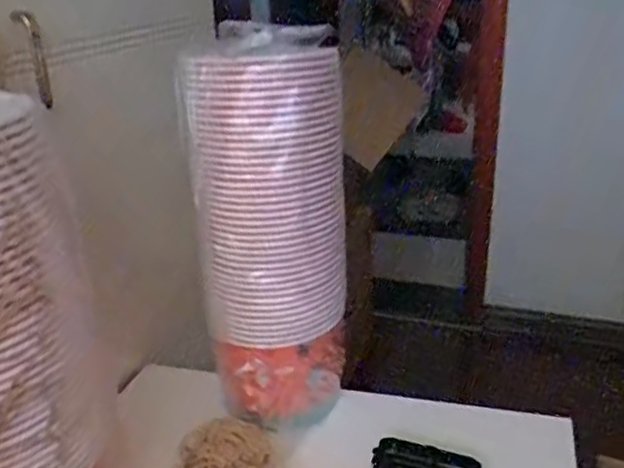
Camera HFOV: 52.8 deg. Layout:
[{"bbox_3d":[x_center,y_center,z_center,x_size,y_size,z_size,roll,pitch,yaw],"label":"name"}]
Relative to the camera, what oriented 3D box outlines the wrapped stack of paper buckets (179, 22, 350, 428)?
[{"bbox_3d":[-0.044,-0.001,0.706,0.161,0.411,0.149,-3,23,-4],"label":"wrapped stack of paper buckets"}]

